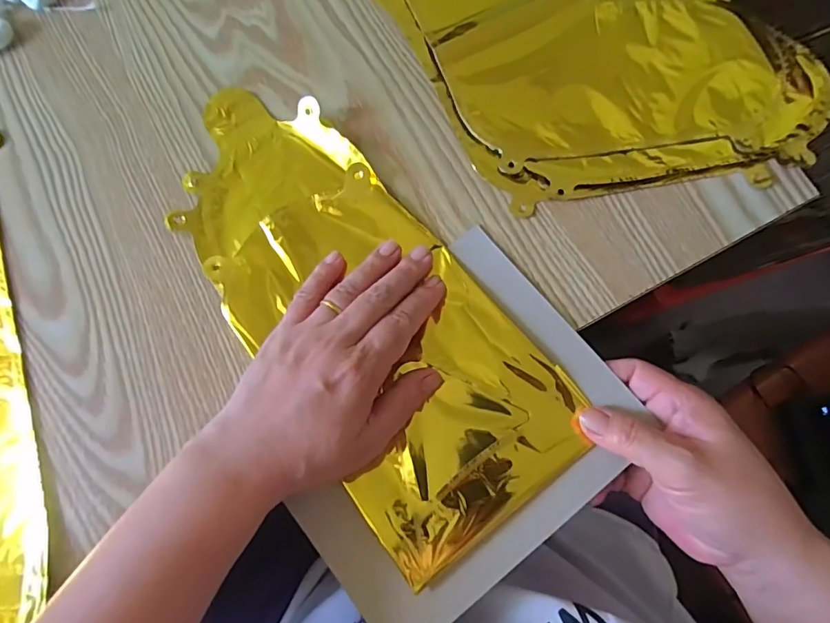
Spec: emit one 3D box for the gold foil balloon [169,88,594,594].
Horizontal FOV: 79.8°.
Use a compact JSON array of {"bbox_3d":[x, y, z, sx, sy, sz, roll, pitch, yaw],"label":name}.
[{"bbox_3d":[-0.039,-0.011,0.305,0.135,0.013,0.315,-37,78,-7],"label":"gold foil balloon"}]

